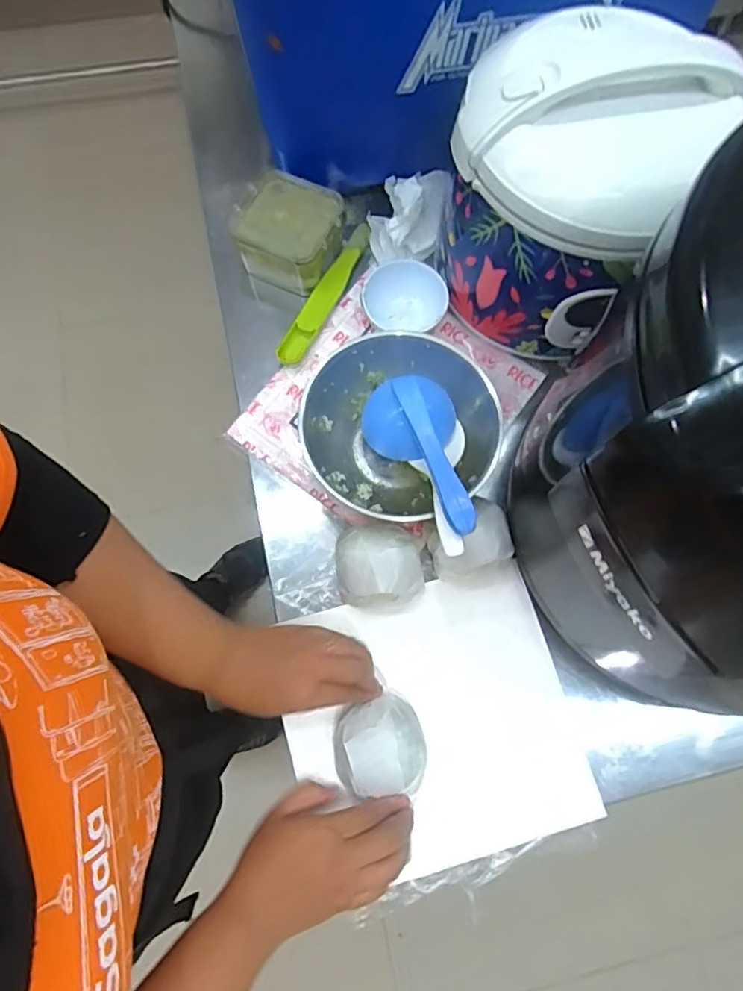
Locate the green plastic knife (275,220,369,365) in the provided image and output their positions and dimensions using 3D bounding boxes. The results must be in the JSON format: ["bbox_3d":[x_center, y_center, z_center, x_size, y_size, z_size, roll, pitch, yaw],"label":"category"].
[{"bbox_3d":[-0.051,-0.243,0.669,0.031,0.021,0.209,24,74,6],"label":"green plastic knife"}]

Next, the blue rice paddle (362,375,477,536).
[{"bbox_3d":[0.058,-0.044,0.542,0.095,0.063,0.193,-21,56,-8],"label":"blue rice paddle"}]

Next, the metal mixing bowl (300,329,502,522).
[{"bbox_3d":[0.029,-0.064,0.586,0.184,0.086,0.189,0,73,-1],"label":"metal mixing bowl"}]

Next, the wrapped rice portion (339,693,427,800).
[{"bbox_3d":[0.011,0.227,0.507,0.073,0.035,0.078,0,73,-1],"label":"wrapped rice portion"}]

